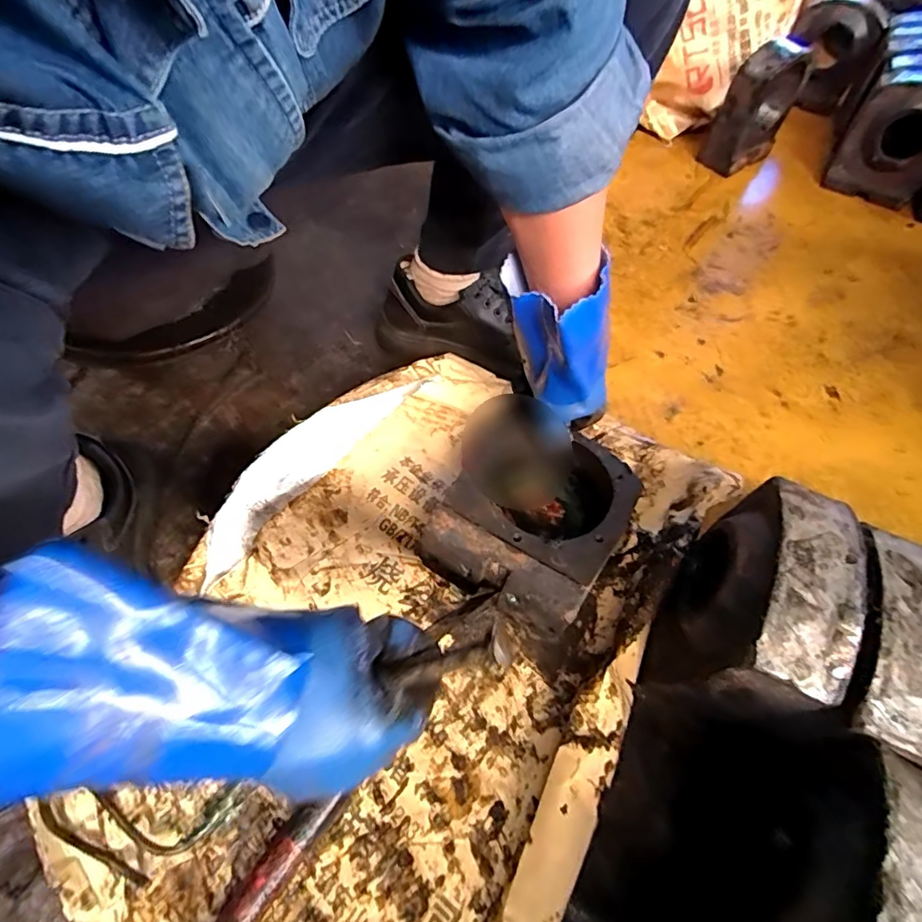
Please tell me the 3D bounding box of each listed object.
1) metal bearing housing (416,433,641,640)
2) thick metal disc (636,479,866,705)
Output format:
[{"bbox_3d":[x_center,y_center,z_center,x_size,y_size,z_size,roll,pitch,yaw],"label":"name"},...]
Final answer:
[{"bbox_3d":[0.069,0.057,0.503,0.145,0.082,0.174,29,60,14],"label":"metal bearing housing"},{"bbox_3d":[0.226,0.108,0.417,0.089,0.148,0.153,22,59,9],"label":"thick metal disc"}]

